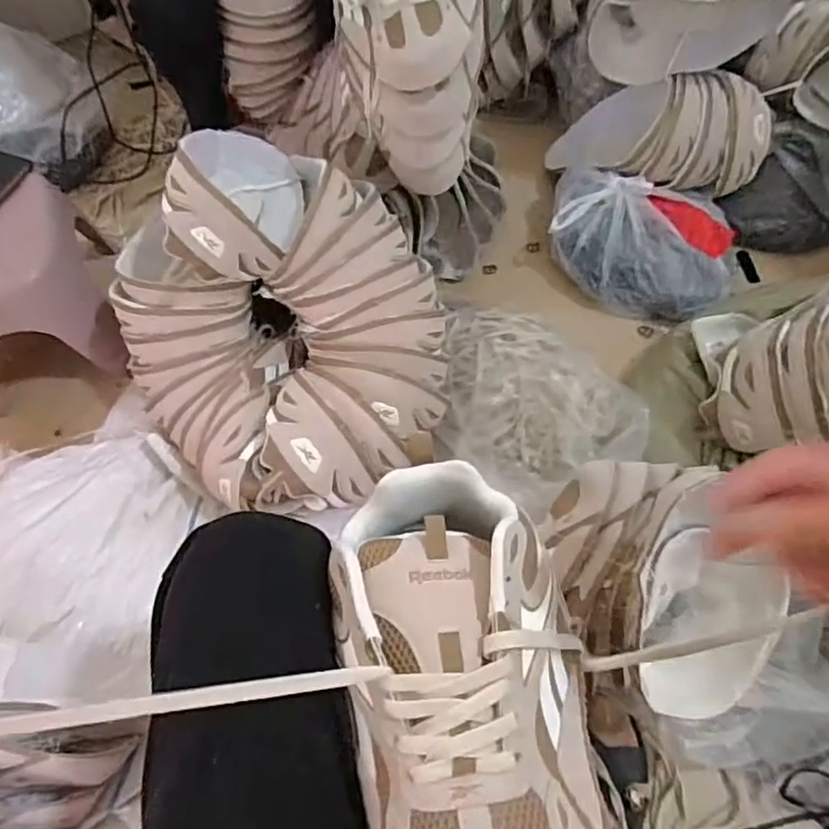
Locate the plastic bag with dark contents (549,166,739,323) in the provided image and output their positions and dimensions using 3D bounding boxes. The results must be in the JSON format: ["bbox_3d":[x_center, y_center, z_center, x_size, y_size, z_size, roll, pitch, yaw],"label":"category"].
[{"bbox_3d":[0.326,-0.247,0.899,0.267,0.087,0.180,16,63,13],"label":"plastic bag with dark contents"}]

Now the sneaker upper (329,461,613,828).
[{"bbox_3d":[0.028,0.141,0.315,0.118,0.066,0.252,-10,57,-2],"label":"sneaker upper"}]

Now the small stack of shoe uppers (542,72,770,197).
[{"bbox_3d":[0.344,-0.412,0.930,0.317,0.142,0.149,18,62,37],"label":"small stack of shoe uppers"}]

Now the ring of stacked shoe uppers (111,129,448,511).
[{"bbox_3d":[-0.161,-0.120,0.702,0.353,0.188,0.433,-37,64,-15],"label":"ring of stacked shoe uppers"}]

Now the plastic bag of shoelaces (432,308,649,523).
[{"bbox_3d":[0.132,-0.005,0.786,0.291,0.075,0.221,36,69,21],"label":"plastic bag of shoelaces"}]

